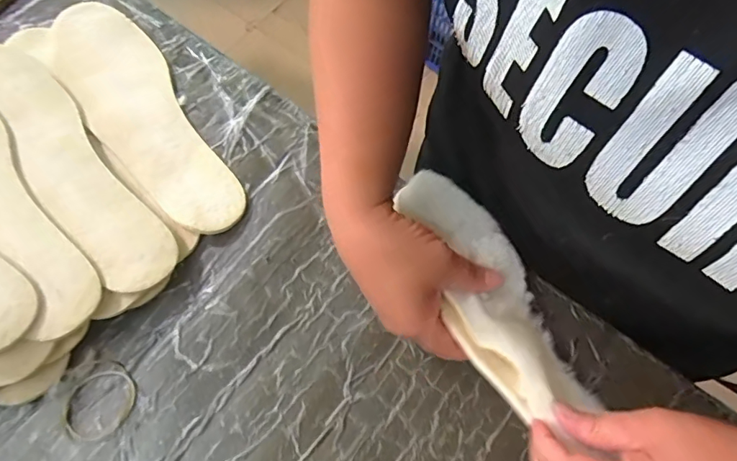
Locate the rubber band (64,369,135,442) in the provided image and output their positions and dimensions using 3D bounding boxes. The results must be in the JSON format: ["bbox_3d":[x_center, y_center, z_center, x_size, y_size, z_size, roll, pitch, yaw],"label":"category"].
[{"bbox_3d":[-0.200,0.130,0.366,0.054,0.005,0.044,-37,74,-16],"label":"rubber band"}]

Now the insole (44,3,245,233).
[{"bbox_3d":[-0.205,-0.105,0.437,0.083,0.012,0.265,-32,73,-15],"label":"insole"}]

